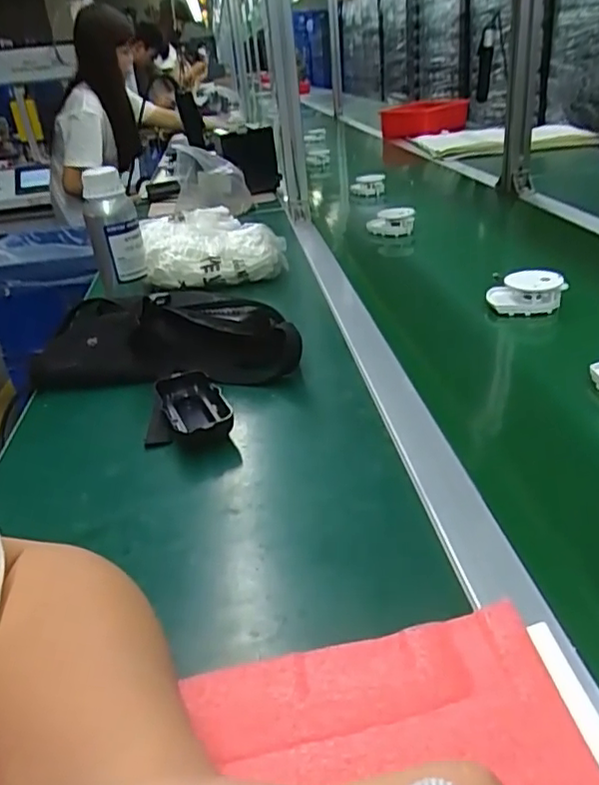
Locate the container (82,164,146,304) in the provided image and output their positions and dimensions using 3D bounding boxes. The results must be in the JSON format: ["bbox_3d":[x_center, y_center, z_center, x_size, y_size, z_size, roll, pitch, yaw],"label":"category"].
[{"bbox_3d":[-0.281,-0.238,0.919,0.073,0.189,0.064,-15,30,-16],"label":"container"}]

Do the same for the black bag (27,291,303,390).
[{"bbox_3d":[-0.150,-0.059,0.683,0.316,0.079,0.128,6,31,21],"label":"black bag"}]

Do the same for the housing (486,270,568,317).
[{"bbox_3d":[0.274,-0.124,0.736,0.084,0.042,0.053,1,29,13],"label":"housing"}]

